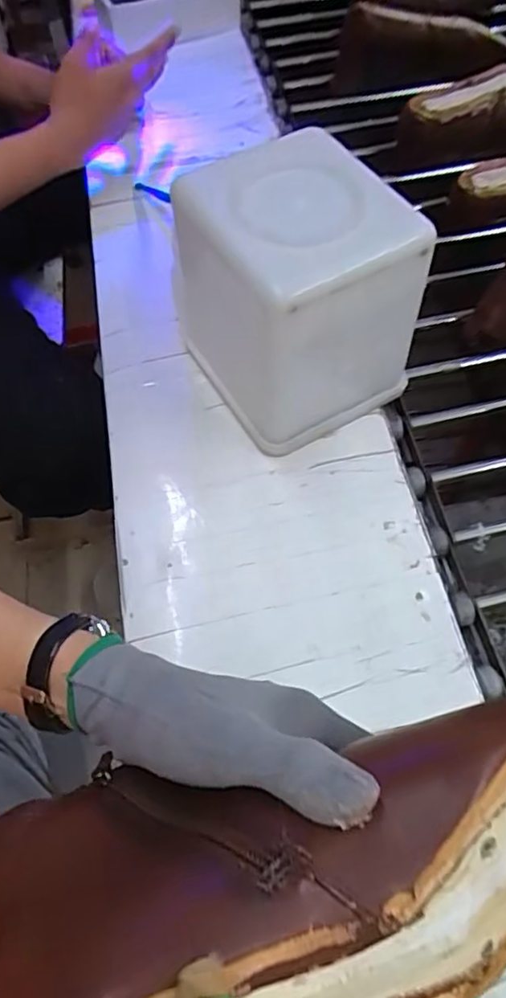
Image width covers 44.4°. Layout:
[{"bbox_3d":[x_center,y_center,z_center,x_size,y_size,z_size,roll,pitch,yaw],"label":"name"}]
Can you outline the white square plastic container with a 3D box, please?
[{"bbox_3d":[0.030,-0.148,0.471,0.144,0.193,0.157,-33,65,-16],"label":"white square plastic container"}]

